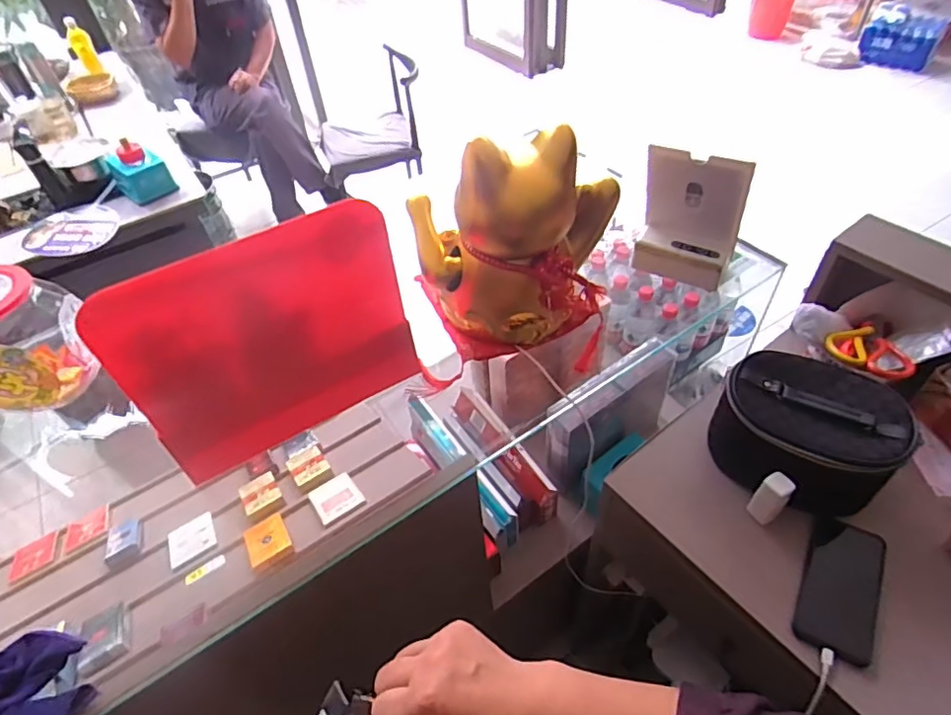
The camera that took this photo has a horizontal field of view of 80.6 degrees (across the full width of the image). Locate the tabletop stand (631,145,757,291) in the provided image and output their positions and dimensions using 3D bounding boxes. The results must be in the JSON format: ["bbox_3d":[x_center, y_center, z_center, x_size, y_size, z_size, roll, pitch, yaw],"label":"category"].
[{"bbox_3d":[0.273,-0.176,0.719,0.125,0.163,0.038,19,52,20],"label":"tabletop stand"}]

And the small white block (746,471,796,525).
[{"bbox_3d":[0.366,0.177,0.699,0.029,0.082,0.031,-34,54,-23],"label":"small white block"}]

